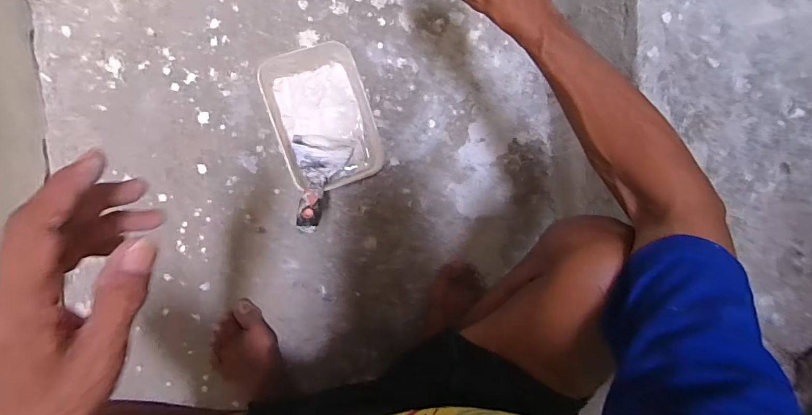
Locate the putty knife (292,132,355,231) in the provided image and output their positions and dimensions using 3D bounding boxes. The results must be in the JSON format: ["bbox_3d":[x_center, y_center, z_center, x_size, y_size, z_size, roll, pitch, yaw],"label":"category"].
[{"bbox_3d":[-0.124,-0.042,0.588,0.086,0.203,0.019,1,130,-7],"label":"putty knife"}]

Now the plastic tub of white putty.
[{"bbox_3d":[-0.124,-0.141,0.622,0.143,0.084,0.216,-18,95,-6],"label":"plastic tub of white putty"}]

